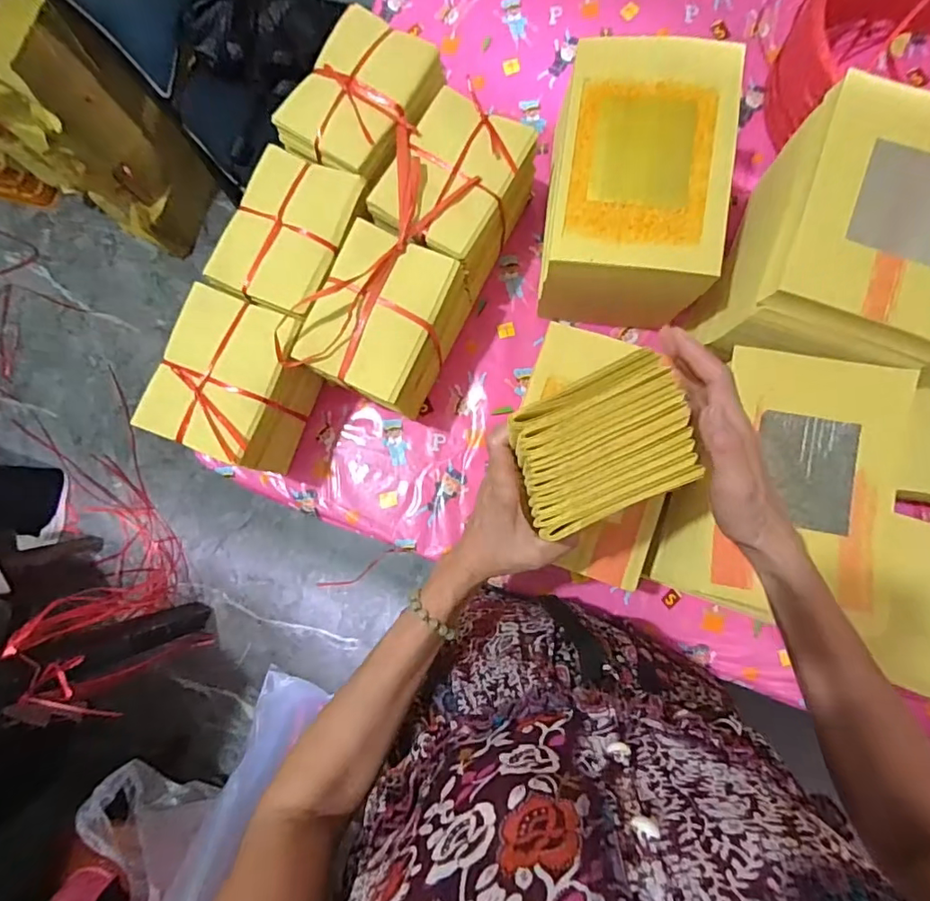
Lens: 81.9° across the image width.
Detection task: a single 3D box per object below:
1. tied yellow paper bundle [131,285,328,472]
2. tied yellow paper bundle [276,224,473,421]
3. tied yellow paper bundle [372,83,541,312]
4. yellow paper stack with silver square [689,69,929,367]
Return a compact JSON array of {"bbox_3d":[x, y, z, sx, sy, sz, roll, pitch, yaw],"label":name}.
[{"bbox_3d":[-0.246,-0.072,0.608,0.126,0.137,0.161,22,86,7],"label":"tied yellow paper bundle"},{"bbox_3d":[-0.092,-0.138,0.617,0.139,0.152,0.167,20,86,7],"label":"tied yellow paper bundle"},{"bbox_3d":[-0.005,-0.290,0.633,0.130,0.140,0.167,30,87,7],"label":"tied yellow paper bundle"},{"bbox_3d":[0.382,-0.205,0.528,0.180,0.114,0.246,20,86,7],"label":"yellow paper stack with silver square"}]

